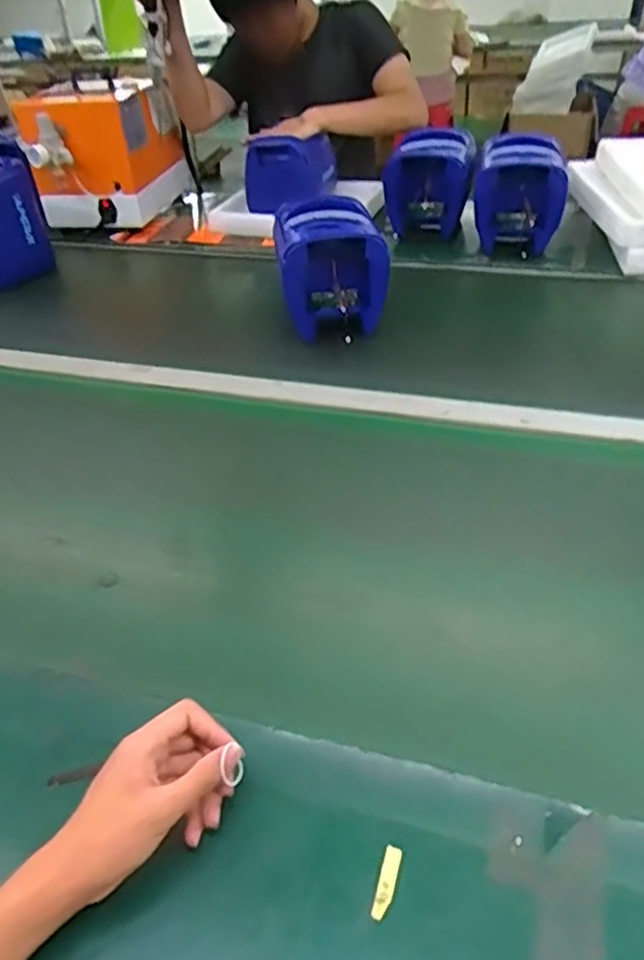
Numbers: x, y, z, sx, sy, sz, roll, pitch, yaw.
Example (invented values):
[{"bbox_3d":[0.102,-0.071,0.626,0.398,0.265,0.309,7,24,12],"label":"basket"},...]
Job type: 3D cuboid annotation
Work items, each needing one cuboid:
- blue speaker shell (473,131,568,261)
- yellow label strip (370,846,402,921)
[{"bbox_3d":[0.408,-0.601,1.415,0.174,0.172,0.224,4,38,10],"label":"blue speaker shell"},{"bbox_3d":[0.044,0.271,0.455,0.013,0.004,0.047,10,40,17],"label":"yellow label strip"}]

